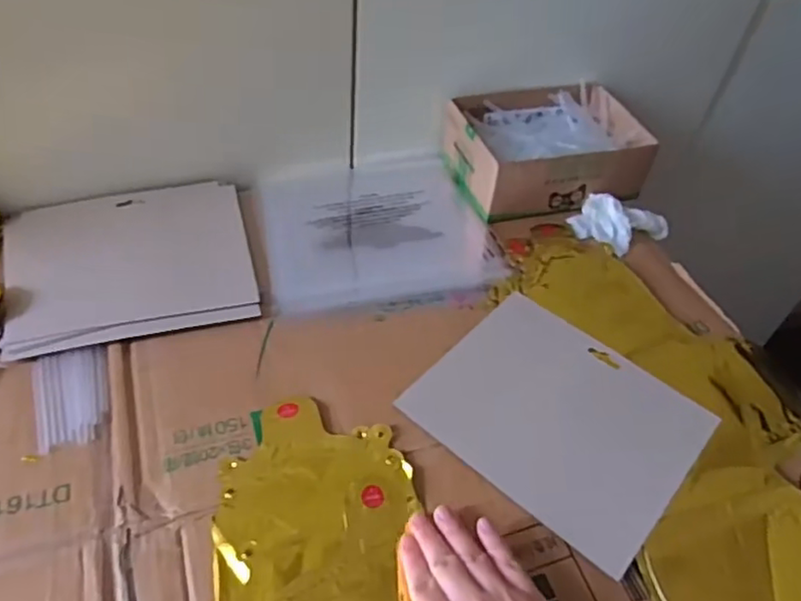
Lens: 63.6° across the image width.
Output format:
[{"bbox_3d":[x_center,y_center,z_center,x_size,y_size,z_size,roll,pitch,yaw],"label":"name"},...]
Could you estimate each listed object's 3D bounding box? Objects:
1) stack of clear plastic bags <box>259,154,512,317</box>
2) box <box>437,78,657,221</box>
[{"bbox_3d":[-0.026,-0.075,0.636,0.209,0.016,0.215,-6,44,-15],"label":"stack of clear plastic bags"},{"bbox_3d":[0.151,-0.157,0.672,0.188,0.066,0.135,-9,49,-14],"label":"box"}]

